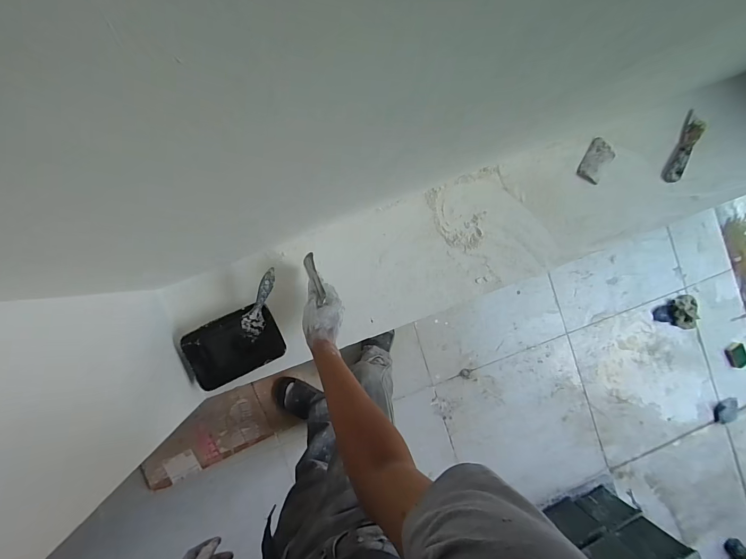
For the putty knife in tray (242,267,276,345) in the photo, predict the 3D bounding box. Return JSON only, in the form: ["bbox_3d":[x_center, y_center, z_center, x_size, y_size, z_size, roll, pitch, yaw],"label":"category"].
[{"bbox_3d":[-0.213,0.048,0.658,0.042,0.013,0.154,21,115,-8],"label":"putty knife in tray"}]

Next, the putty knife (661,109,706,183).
[{"bbox_3d":[0.740,-0.313,0.833,0.040,0.020,0.176,27,86,-8],"label":"putty knife"}]

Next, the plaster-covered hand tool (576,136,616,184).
[{"bbox_3d":[0.521,-0.276,0.818,0.061,0.008,0.100,34,85,-7],"label":"plaster-covered hand tool"}]

